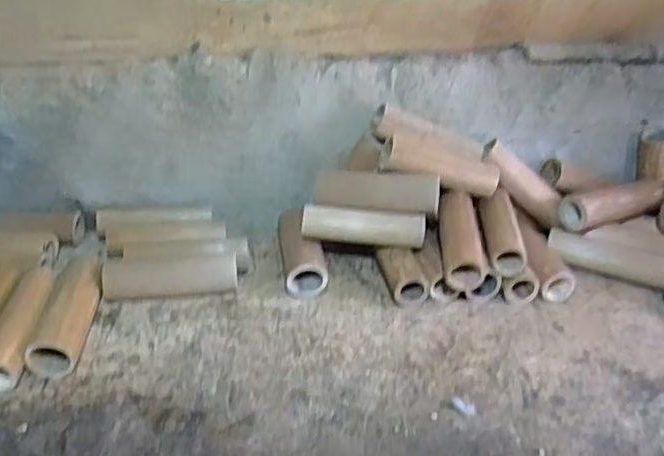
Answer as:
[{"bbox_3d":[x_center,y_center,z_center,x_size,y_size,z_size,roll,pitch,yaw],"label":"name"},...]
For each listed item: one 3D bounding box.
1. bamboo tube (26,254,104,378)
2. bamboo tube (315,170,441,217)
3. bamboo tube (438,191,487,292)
[{"bbox_3d":[-0.338,0.108,0.811,0.061,0.055,0.189,-3,32,-5],"label":"bamboo tube"},{"bbox_3d":[0.066,-0.055,0.923,0.188,0.058,0.051,9,33,14],"label":"bamboo tube"},{"bbox_3d":[0.186,0.015,0.893,0.061,0.057,0.176,2,32,3],"label":"bamboo tube"}]

